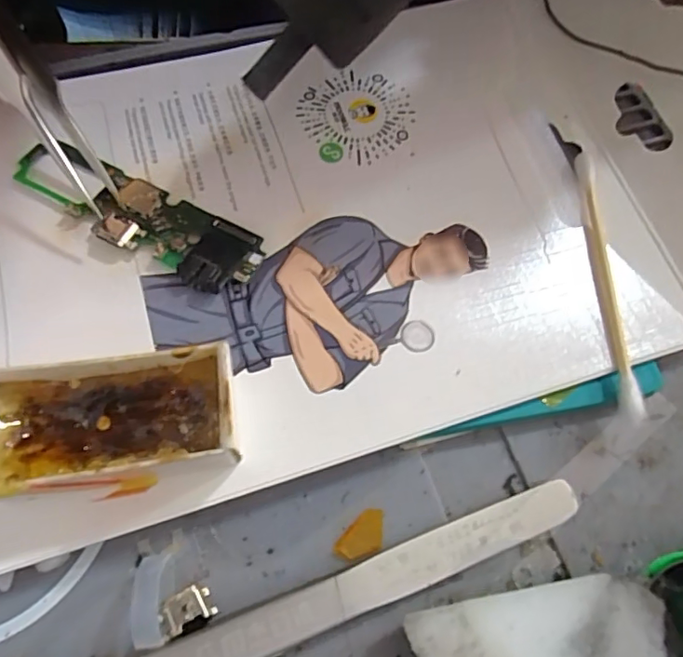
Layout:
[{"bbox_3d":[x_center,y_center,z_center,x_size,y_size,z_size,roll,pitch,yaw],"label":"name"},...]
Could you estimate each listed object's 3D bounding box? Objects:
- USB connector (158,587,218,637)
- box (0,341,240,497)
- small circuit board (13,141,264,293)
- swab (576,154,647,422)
[{"bbox_3d":[-0.030,0.054,0.102,0.009,0.004,0.007,-25,70,-13],"label":"USB connector"},{"bbox_3d":[-0.043,0.018,0.099,0.046,0.019,0.021,-9,68,-7],"label":"box"},{"bbox_3d":[-0.049,-0.027,0.125,0.063,0.005,0.018,26,68,8],"label":"small circuit board"},{"bbox_3d":[0.065,-0.013,0.128,0.004,0.004,0.071,1,67,-3],"label":"swab"}]

